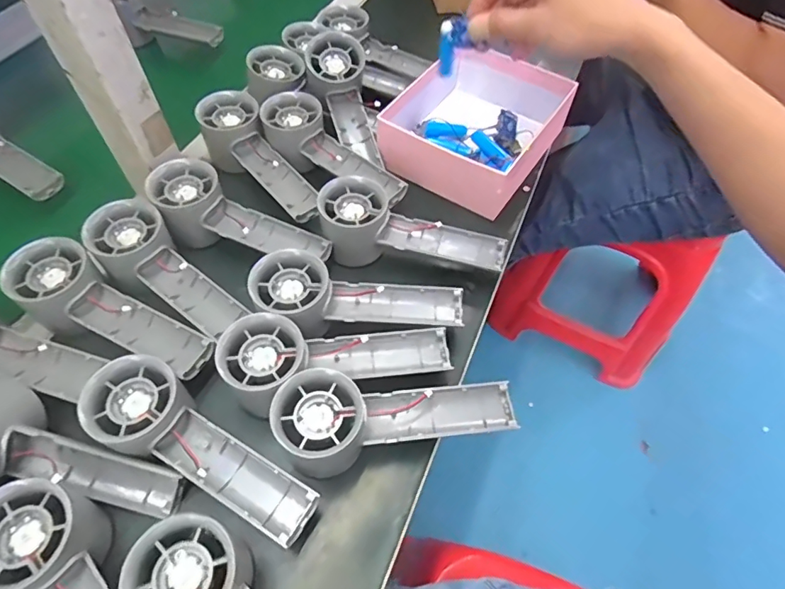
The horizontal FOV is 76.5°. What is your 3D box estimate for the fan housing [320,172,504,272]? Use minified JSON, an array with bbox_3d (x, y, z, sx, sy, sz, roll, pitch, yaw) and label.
[{"bbox_3d":[0.018,-0.052,0.429,0.156,0.061,0.056,8,57,3],"label":"fan housing"}]

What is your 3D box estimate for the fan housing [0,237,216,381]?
[{"bbox_3d":[-0.207,0.017,0.376,0.153,0.041,0.054,29,59,1],"label":"fan housing"}]

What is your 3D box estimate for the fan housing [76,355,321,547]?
[{"bbox_3d":[-0.120,0.096,0.308,0.158,0.037,0.055,29,60,15],"label":"fan housing"}]

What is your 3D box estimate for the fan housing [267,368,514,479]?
[{"bbox_3d":[0.003,0.083,0.332,0.157,0.033,0.063,1,56,-17],"label":"fan housing"}]

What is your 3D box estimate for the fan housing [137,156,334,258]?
[{"bbox_3d":[-0.133,-0.059,0.420,0.154,0.051,0.059,26,59,14],"label":"fan housing"}]

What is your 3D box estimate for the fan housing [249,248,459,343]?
[{"bbox_3d":[-0.027,0.006,0.381,0.156,0.036,0.053,7,56,-12],"label":"fan housing"}]

